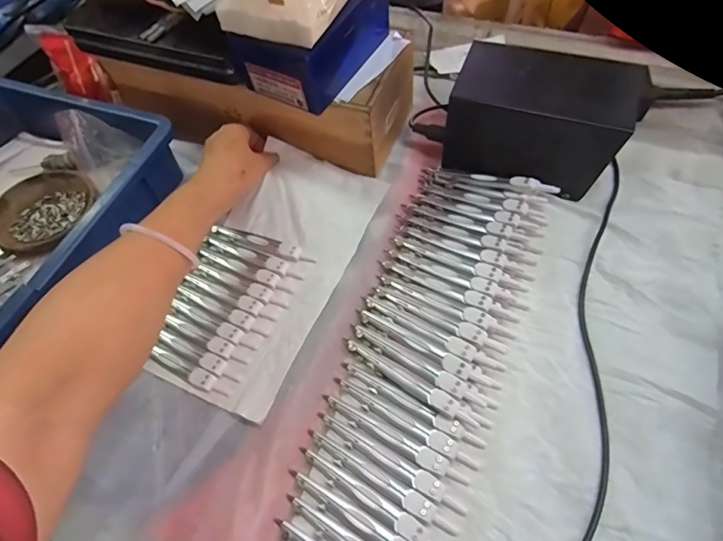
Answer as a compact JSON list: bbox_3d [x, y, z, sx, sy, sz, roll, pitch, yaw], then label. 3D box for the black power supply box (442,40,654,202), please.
[{"bbox_3d":[0.174,-0.146,0.425,0.169,0.092,0.104,17,63,14],"label":"black power supply box"}]

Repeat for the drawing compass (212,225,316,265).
[{"bbox_3d":[-0.101,-0.028,0.443,0.115,0.009,0.019,20,64,15],"label":"drawing compass"}]

